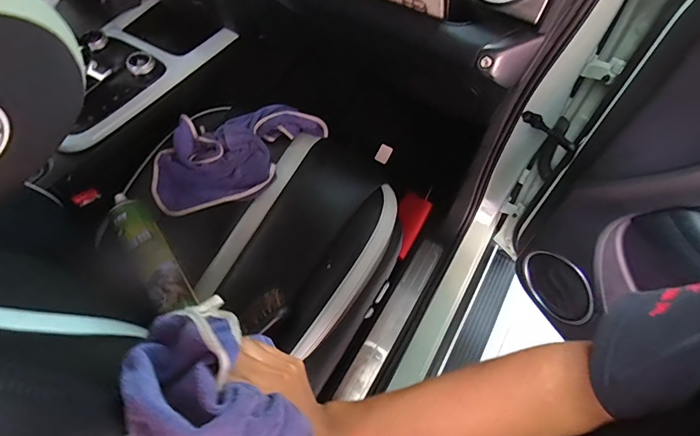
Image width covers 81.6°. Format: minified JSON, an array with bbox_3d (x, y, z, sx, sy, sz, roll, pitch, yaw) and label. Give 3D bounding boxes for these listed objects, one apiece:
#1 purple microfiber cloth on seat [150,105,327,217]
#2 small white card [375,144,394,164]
[{"bbox_3d":[-0.213,-0.121,0.797,0.339,0.060,0.169,-13,92,-3],"label":"purple microfiber cloth on seat"},{"bbox_3d":[0.101,-0.190,1.204,0.041,0.057,0.005,37,31,14],"label":"small white card"}]

